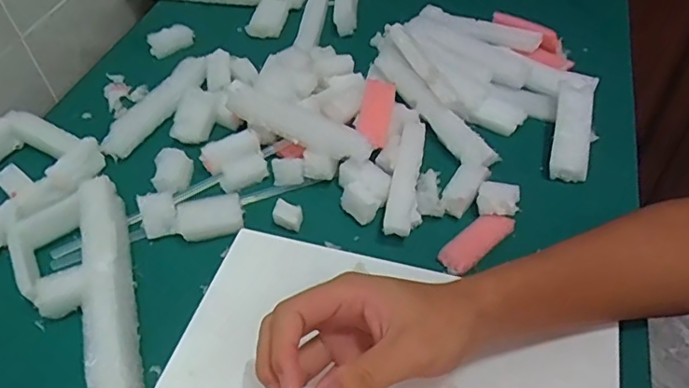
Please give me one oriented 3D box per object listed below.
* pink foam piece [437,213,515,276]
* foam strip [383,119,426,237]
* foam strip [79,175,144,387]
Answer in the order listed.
[{"bbox_3d":[0.108,0.038,0.452,0.070,0.012,0.027,-36,55,-25],"label":"pink foam piece"},{"bbox_3d":[0.055,-0.016,0.469,0.027,0.022,0.116,9,50,8],"label":"foam strip"},{"bbox_3d":[-0.175,0.069,0.411,0.031,0.039,0.190,-15,49,-10],"label":"foam strip"}]

